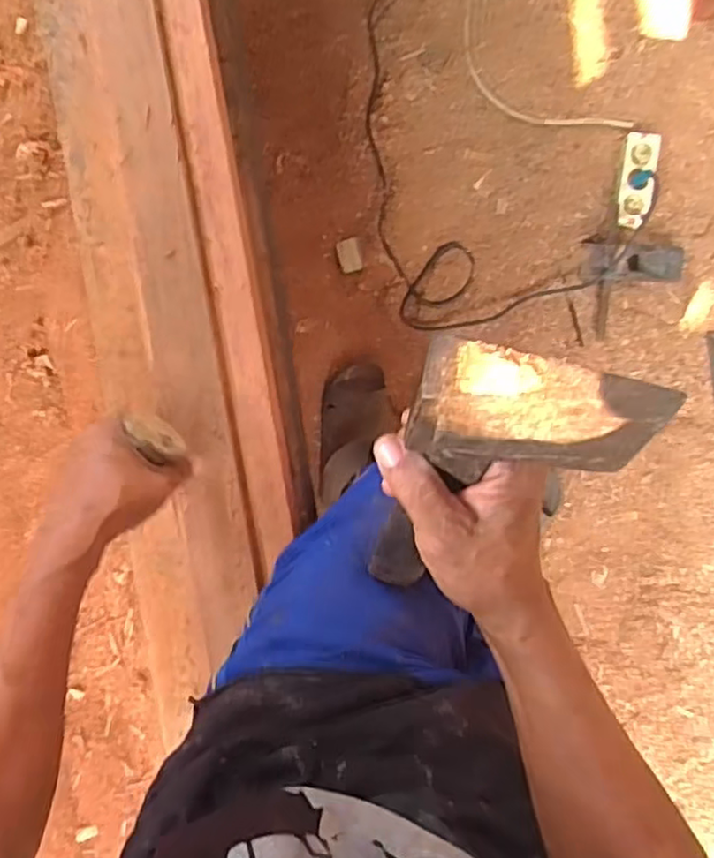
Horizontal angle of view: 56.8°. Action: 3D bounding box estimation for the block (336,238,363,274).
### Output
[{"bbox_3d":[-0.014,-0.326,1.242,0.041,0.008,0.060,-13,93,1],"label":"block"}]

